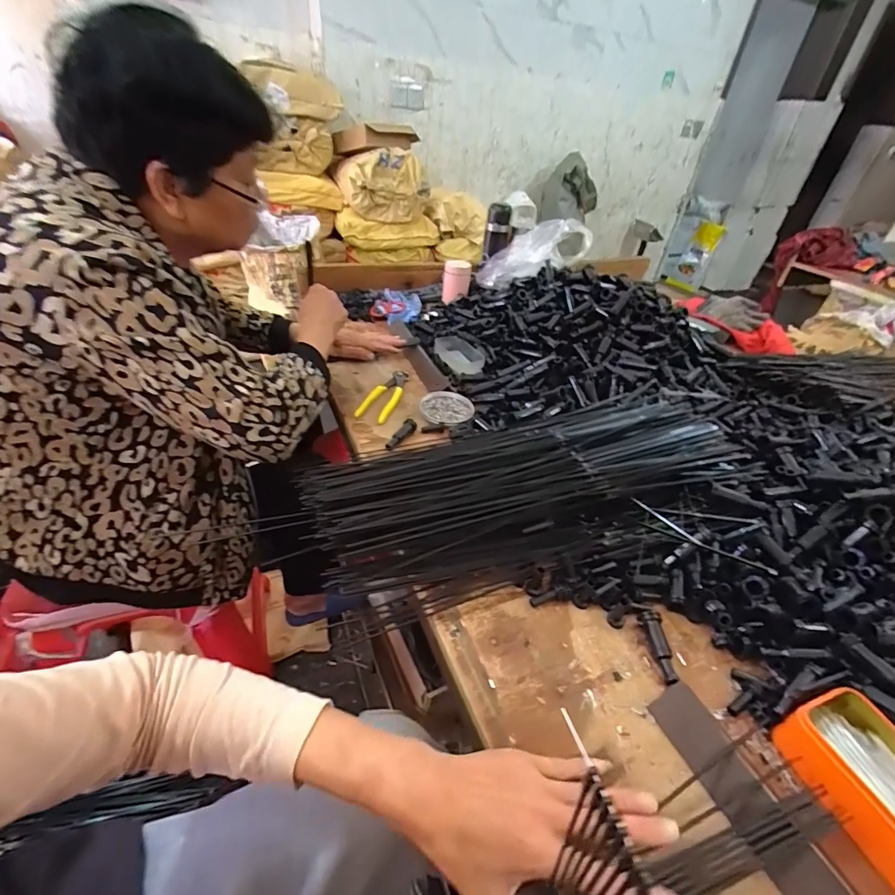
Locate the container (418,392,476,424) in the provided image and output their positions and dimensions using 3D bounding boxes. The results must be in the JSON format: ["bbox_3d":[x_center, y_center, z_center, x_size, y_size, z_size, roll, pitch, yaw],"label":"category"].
[{"bbox_3d":[-0.001,-0.070,0.762,0.091,0.011,0.092,3,38,-5],"label":"container"}]

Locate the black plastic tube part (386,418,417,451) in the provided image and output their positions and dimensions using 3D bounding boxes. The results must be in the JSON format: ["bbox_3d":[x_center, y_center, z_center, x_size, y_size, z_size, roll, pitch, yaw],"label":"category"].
[{"bbox_3d":[-0.073,-0.020,0.687,0.019,0.023,0.074,21,40,17],"label":"black plastic tube part"}]

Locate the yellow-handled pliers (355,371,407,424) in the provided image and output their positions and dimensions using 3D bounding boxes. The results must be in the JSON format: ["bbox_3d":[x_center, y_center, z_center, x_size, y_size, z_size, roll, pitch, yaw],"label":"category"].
[{"bbox_3d":[-0.111,-0.096,0.787,0.053,0.013,0.163,13,38,8],"label":"yellow-handled pliers"}]

